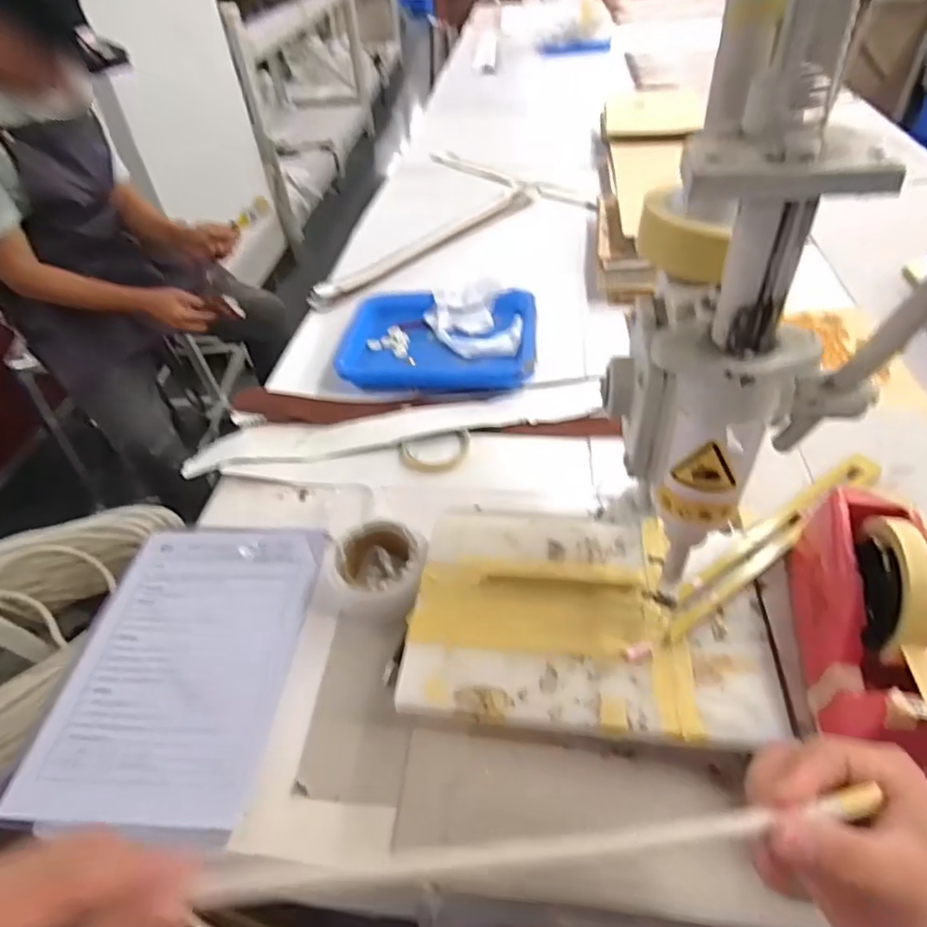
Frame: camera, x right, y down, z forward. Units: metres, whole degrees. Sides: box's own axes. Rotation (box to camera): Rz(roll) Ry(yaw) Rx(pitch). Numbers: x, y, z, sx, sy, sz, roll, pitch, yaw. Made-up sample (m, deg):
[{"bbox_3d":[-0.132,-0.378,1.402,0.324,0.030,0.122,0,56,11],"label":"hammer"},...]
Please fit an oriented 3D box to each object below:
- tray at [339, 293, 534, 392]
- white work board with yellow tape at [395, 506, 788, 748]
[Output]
[{"bbox_3d":[-0.035,-0.190,0.900,0.288,0.037,0.210,2,46,7],"label":"tray"},{"bbox_3d":[0.107,0.127,0.526,0.296,0.016,0.213,2,47,9],"label":"white work board with yellow tape"}]

